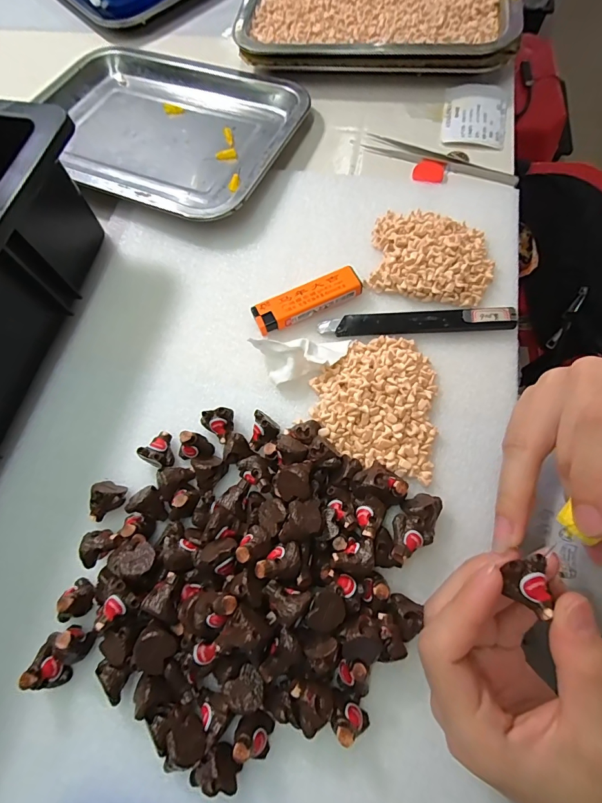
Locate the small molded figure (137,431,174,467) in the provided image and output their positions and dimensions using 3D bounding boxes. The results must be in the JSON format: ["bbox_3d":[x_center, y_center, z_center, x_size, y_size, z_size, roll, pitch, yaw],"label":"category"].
[{"bbox_3d":[-0.088,0.031,0.248,0.020,0.018,0.021,-1,70,4],"label":"small molded figure"}]

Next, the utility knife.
[{"bbox_3d":[0.080,-0.058,0.272,0.131,0.011,0.017,0,70,4],"label":"utility knife"}]

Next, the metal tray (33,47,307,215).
[{"bbox_3d":[-0.132,-0.254,0.361,0.248,0.030,0.182,23,74,12],"label":"metal tray"}]

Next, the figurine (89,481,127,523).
[{"bbox_3d":[-0.119,0.060,0.240,0.020,0.014,0.024,-10,70,1],"label":"figurine"}]

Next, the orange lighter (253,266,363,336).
[{"bbox_3d":[0.005,-0.073,0.285,0.079,0.015,0.024,-23,70,-4],"label":"orange lighter"}]

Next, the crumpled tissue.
[{"bbox_3d":[0.001,-0.028,0.264,0.064,0.018,0.029,-6,70,2],"label":"crumpled tissue"}]

